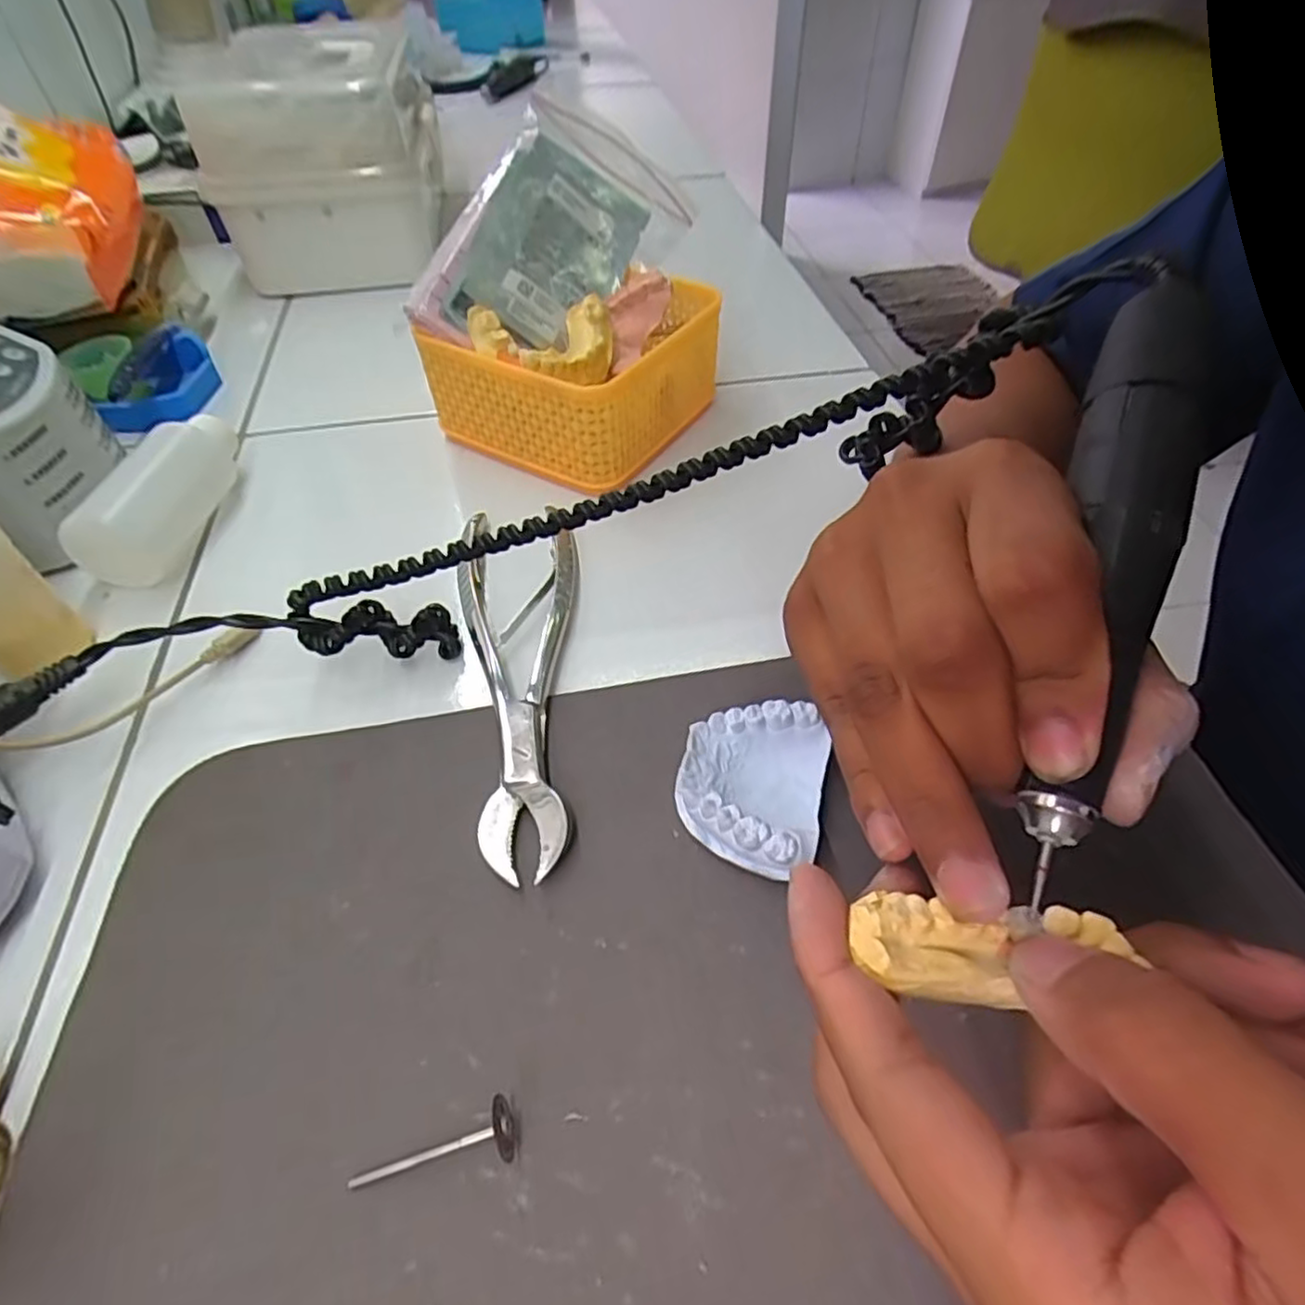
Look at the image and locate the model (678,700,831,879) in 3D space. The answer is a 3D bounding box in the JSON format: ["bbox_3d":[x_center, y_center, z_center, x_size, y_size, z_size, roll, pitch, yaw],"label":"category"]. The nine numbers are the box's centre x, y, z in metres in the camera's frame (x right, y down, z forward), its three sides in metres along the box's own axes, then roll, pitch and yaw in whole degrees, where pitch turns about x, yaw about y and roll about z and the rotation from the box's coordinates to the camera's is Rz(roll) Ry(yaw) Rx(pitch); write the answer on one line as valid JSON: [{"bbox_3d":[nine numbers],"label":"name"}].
[{"bbox_3d":[0.035,0.047,0.251,0.049,0.023,0.059,11,50,10],"label":"model"}]

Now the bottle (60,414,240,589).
[{"bbox_3d":[-0.246,-0.082,0.349,0.038,0.040,0.099,3,50,4],"label":"bottle"}]

